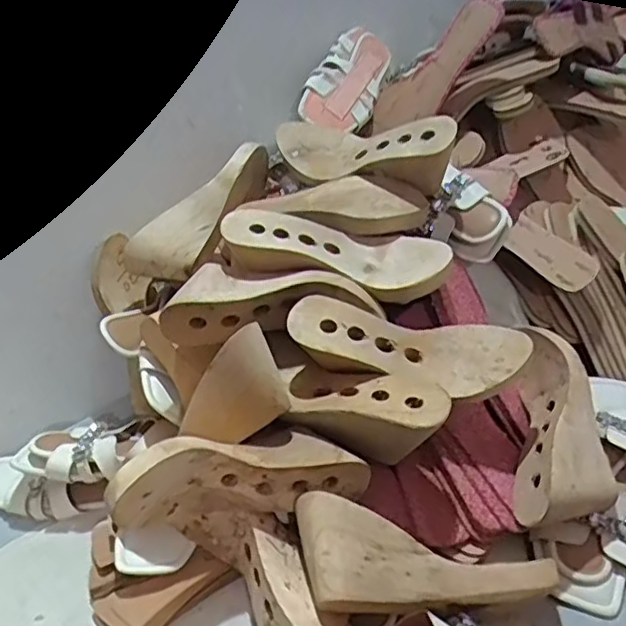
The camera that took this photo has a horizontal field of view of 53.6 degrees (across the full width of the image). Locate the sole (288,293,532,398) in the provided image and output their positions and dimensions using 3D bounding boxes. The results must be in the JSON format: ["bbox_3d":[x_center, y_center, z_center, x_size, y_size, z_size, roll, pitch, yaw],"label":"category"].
[{"bbox_3d":[0.089,0.033,0.608,0.225,0.062,0.071,9,33,1],"label":"sole"}]

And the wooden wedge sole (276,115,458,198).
[{"bbox_3d":[0.057,-0.190,0.723,0.226,0.070,0.075,23,42,38],"label":"wooden wedge sole"}]

